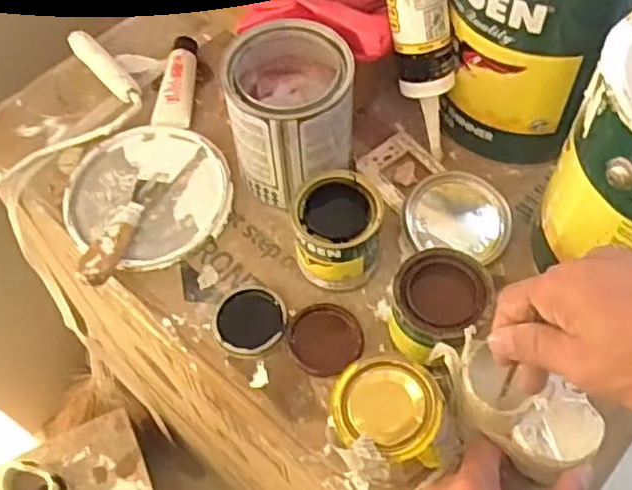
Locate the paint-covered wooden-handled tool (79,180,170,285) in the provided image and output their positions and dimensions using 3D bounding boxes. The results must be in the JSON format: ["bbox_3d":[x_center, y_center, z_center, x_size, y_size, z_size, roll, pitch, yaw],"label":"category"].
[{"bbox_3d":[-0.170,-0.015,0.611,0.027,0.028,0.118,17,61,13],"label":"paint-covered wooden-handled tool"}]

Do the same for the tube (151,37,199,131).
[{"bbox_3d":[-0.136,-0.162,0.696,0.034,0.019,0.106,3,59,5],"label":"tube"}]

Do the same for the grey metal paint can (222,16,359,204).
[{"bbox_3d":[-0.020,-0.111,0.604,0.101,0.123,0.105,-1,59,2],"label":"grey metal paint can"}]

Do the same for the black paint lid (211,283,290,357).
[{"bbox_3d":[-0.055,0.062,0.582,0.060,0.010,0.064,-15,59,-6],"label":"black paint lid"}]

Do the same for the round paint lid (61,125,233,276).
[{"bbox_3d":[-0.152,-0.048,0.646,0.152,0.016,0.138,34,66,21],"label":"round paint lid"}]

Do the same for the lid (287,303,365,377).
[{"bbox_3d":[0.008,0.075,0.568,0.061,0.014,0.059,-1,59,2],"label":"lid"}]

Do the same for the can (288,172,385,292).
[{"bbox_3d":[0.018,-0.014,0.579,0.070,0.077,0.079,4,59,5],"label":"can"}]

